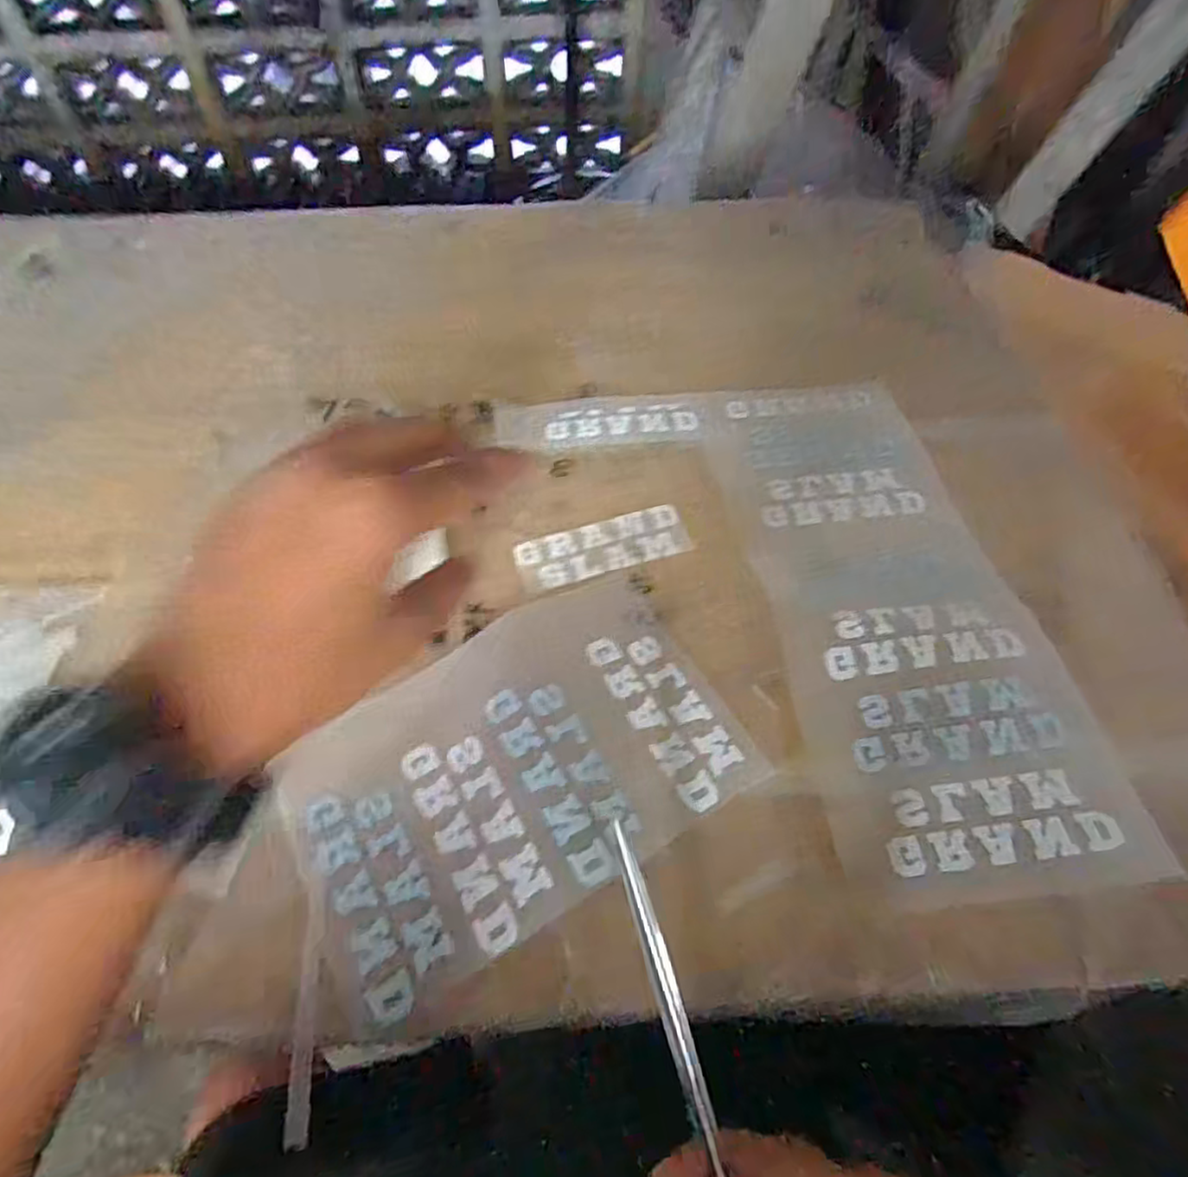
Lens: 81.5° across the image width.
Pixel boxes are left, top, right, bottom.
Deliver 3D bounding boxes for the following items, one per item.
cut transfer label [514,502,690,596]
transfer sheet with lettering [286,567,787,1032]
[{"bbox_3d":[0.004,-0.022,0.356,0.088,0.004,0.033,-16,58,-10],"label":"cut transfer label"},{"bbox_3d":[-0.032,0.071,0.286,0.182,0.009,0.121,-27,60,-17],"label":"transfer sheet with lettering"}]

